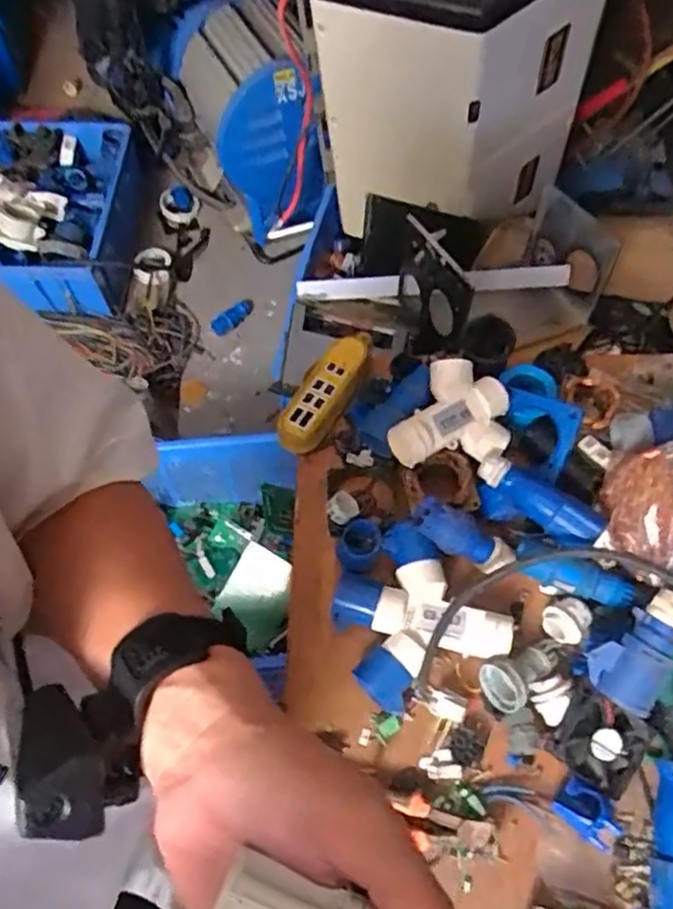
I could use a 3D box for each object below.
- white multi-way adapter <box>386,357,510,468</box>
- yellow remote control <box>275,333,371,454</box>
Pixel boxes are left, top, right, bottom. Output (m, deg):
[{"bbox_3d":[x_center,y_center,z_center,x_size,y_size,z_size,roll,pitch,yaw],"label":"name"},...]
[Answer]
[{"bbox_3d":[0.140,-0.038,0.798,0.120,0.048,0.138,24,67,13],"label":"white multi-way adapter"},{"bbox_3d":[-0.016,-0.085,0.897,0.071,0.032,0.179,25,67,13],"label":"yellow remote control"}]

